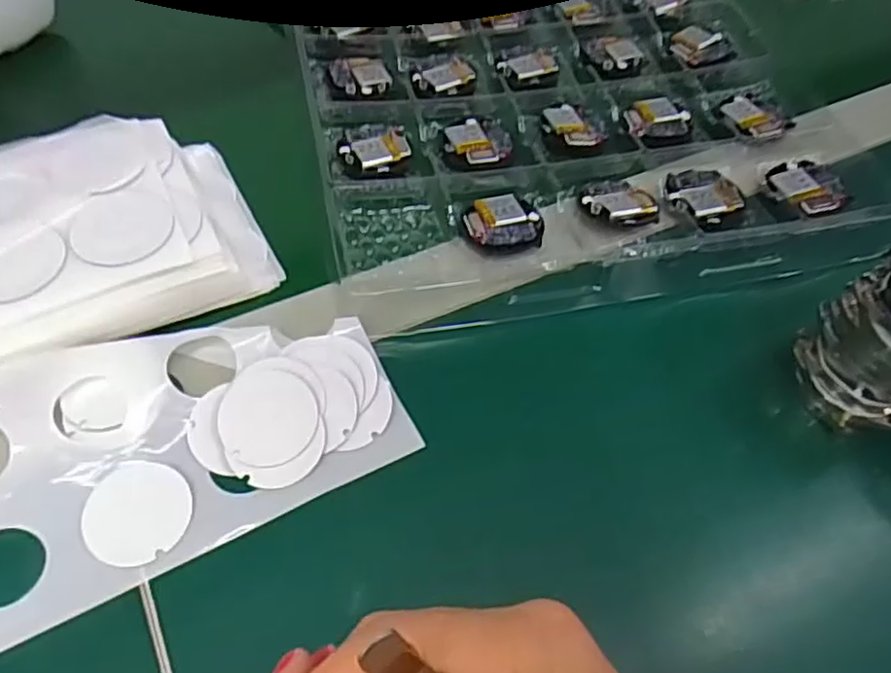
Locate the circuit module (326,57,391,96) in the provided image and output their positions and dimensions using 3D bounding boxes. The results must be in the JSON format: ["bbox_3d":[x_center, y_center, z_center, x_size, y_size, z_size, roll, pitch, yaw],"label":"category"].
[{"bbox_3d":[-0.053,-0.162,0.428,0.037,0.006,0.035,-7,56,-8],"label":"circuit module"}]

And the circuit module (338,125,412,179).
[{"bbox_3d":[-0.039,-0.104,0.387,0.041,0.008,0.033,-16,58,-14],"label":"circuit module"}]

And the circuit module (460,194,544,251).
[{"bbox_3d":[0.030,-0.059,0.359,0.042,0.008,0.037,-8,57,-9],"label":"circuit module"}]

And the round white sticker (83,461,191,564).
[{"bbox_3d":[-0.122,0.069,0.272,0.040,0.004,0.039,2,61,-4],"label":"round white sticker"}]

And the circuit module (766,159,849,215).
[{"bbox_3d":[0.200,-0.084,0.383,0.037,0.007,0.039,-20,59,-16],"label":"circuit module"}]

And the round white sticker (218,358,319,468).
[{"bbox_3d":[-0.075,0.032,0.293,0.040,0.004,0.046,-6,67,-6],"label":"round white sticker"}]

